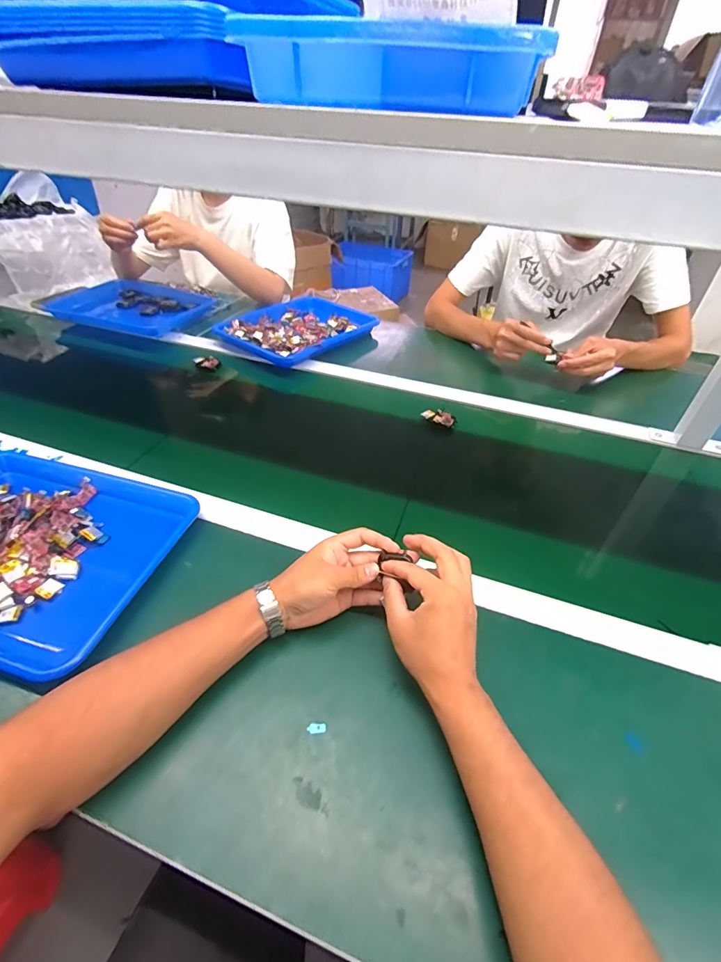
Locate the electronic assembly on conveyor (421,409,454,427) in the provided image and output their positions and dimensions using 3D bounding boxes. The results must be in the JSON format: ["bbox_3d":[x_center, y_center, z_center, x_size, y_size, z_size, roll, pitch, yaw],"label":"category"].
[{"bbox_3d":[0.138,-0.113,0.762,0.056,0.014,0.027,16,46,14],"label":"electronic assembly on conveyor"}]

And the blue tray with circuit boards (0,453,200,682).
[{"bbox_3d":[-0.390,0.074,0.517,0.333,0.050,0.268,12,45,11],"label":"blue tray with circuit boards"}]

